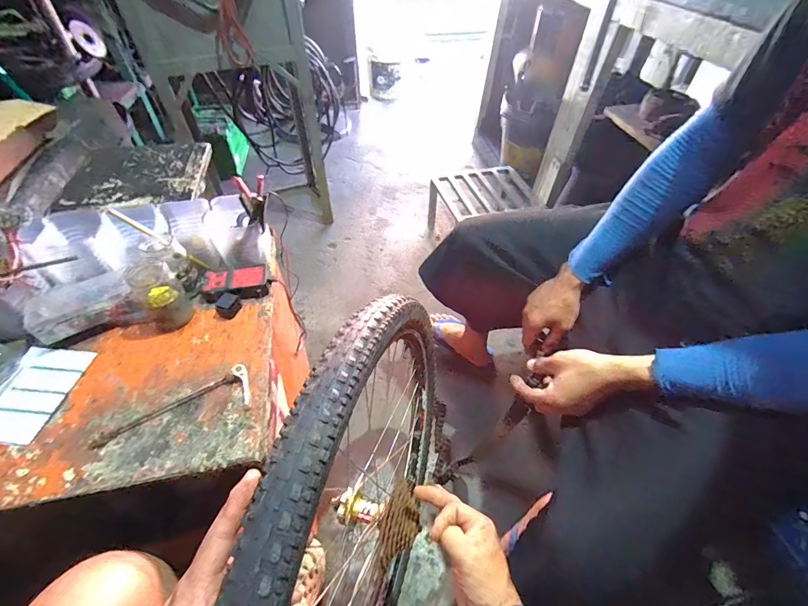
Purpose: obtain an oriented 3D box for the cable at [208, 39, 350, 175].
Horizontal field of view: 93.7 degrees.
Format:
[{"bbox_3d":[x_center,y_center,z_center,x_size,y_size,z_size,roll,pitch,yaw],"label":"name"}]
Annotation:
[{"bbox_3d":[-0.480,-0.770,1.571,0.488,0.456,0.170,-10,49,-10],"label":"cable"}]

